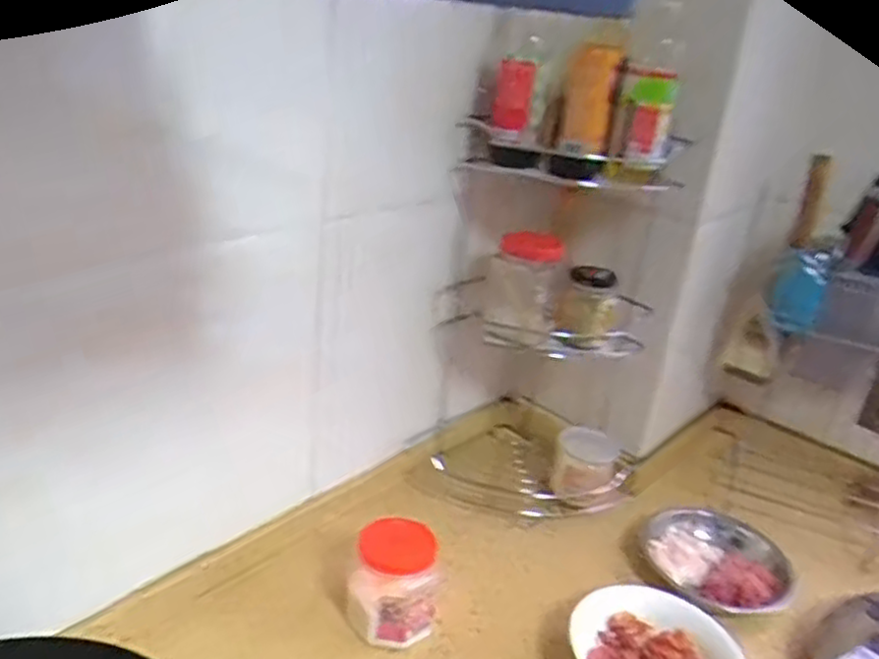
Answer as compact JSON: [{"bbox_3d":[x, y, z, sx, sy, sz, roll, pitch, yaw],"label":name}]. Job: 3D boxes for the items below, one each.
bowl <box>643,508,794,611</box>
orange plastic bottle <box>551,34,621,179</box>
[{"bbox_3d":[0.393,0.311,1.037,0.173,0.051,0.174,5,24,-2],"label":"bowl"},{"bbox_3d":[0.181,-0.274,0.910,0.055,0.142,0.041,8,44,4],"label":"orange plastic bottle"}]

